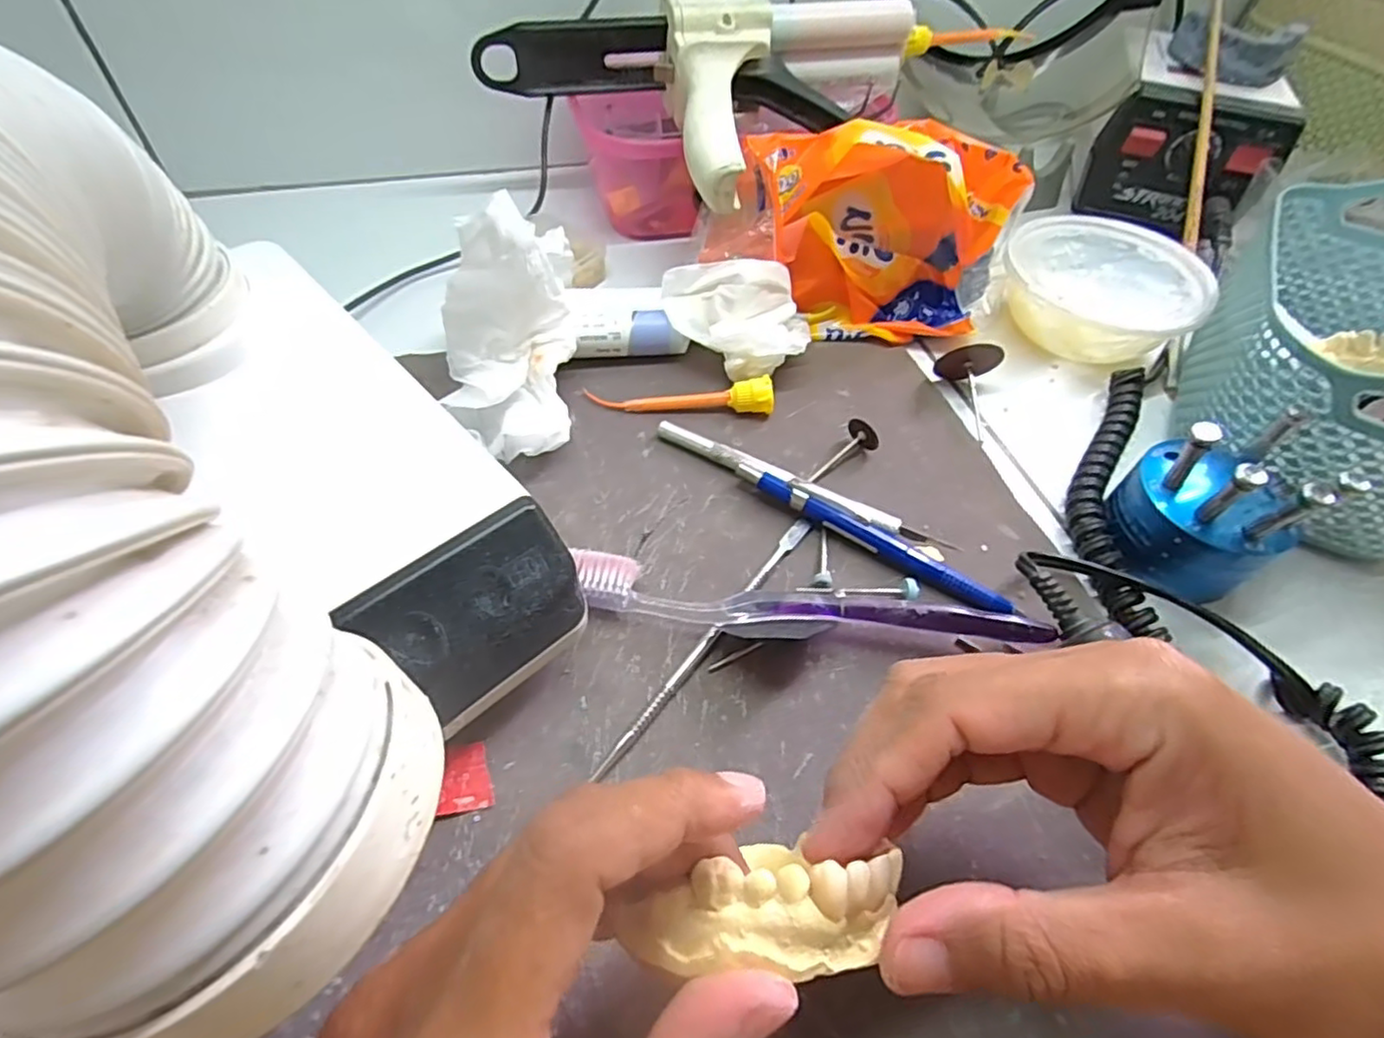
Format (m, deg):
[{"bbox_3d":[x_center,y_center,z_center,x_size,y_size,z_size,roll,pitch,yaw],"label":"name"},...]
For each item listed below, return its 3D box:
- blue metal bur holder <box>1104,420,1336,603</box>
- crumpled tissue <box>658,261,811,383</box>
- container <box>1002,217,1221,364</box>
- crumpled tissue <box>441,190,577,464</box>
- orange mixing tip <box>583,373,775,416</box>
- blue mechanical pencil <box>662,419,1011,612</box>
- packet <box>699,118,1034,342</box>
[{"bbox_3d":[0.204,-0.007,0.258,0.048,0.066,0.057,-22,58,-19],"label":"blue metal bur holder"},{"bbox_3d":[0.022,-0.099,0.331,0.072,0.039,0.052,7,53,1],"label":"crumpled tissue"},{"bbox_3d":[0.221,-0.123,0.363,0.100,0.039,0.100,2,53,-3],"label":"container"},{"bbox_3d":[-0.077,-0.076,0.270,0.047,0.098,0.066,3,53,-2],"label":"crumpled tissue"},{"bbox_3d":[-0.006,-0.060,0.314,0.088,0.015,0.013,2,53,-2],"label":"orange mixing tip"},{"bbox_3d":[0.054,-0.003,0.278,0.162,0.013,0.011,30,57,17],"label":"blue mechanical pencil"},{"bbox_3d":[0.088,-0.146,0.338,0.152,0.093,0.054,3,53,-2],"label":"packet"}]

